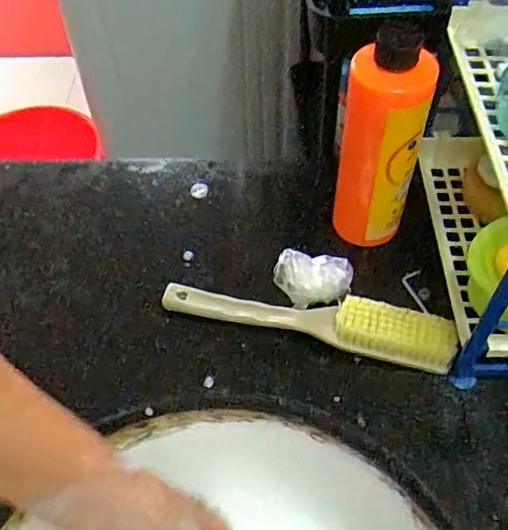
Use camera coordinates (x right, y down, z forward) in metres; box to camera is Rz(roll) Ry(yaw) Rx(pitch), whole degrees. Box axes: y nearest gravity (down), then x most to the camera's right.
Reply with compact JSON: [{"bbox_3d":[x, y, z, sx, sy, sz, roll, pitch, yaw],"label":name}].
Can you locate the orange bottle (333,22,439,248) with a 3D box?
[{"bbox_3d":[0.093,-0.085,0.430,0.055,0.163,0.044,1,52,2],"label":"orange bottle"}]

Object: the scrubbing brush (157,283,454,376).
[{"bbox_3d":[0.038,0.041,0.439,0.220,0.040,0.031,11,53,10],"label":"scrubbing brush"}]

